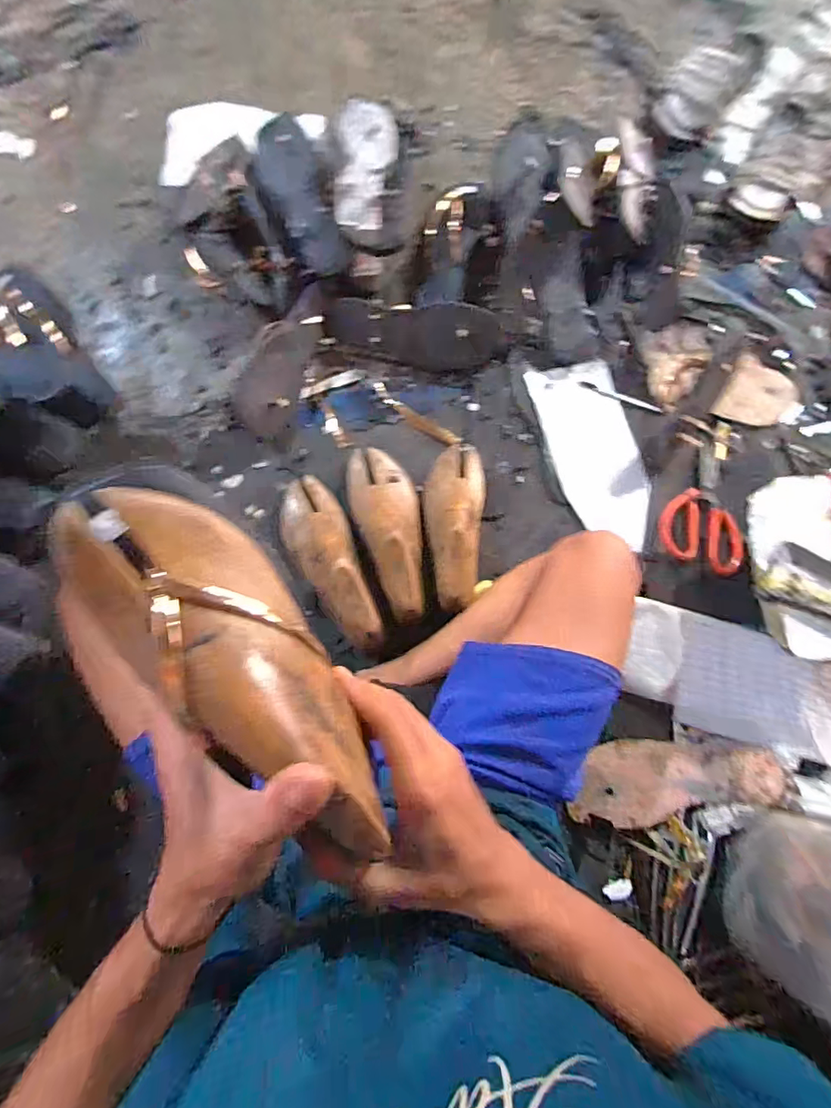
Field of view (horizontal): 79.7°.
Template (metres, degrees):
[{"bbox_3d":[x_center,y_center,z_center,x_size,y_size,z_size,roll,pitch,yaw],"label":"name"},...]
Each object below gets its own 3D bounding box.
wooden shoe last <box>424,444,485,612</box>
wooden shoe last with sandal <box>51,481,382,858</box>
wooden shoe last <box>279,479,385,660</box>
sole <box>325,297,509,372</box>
[{"bbox_3d":[0.052,-0.039,0.640,0.079,0.097,0.228,5,82,-3],"label":"wooden shoe last"},{"bbox_3d":[-0.079,0.056,0.242,0.065,0.055,0.213,-39,99,-8],"label":"wooden shoe last with sandal"},{"bbox_3d":[-0.109,0.006,0.621,0.082,0.069,0.248,-26,66,-7],"label":"wooden shoe last"},{"bbox_3d":[-0.001,-0.314,0.715,0.241,0.019,0.087,1,109,-3],"label":"sole"}]

